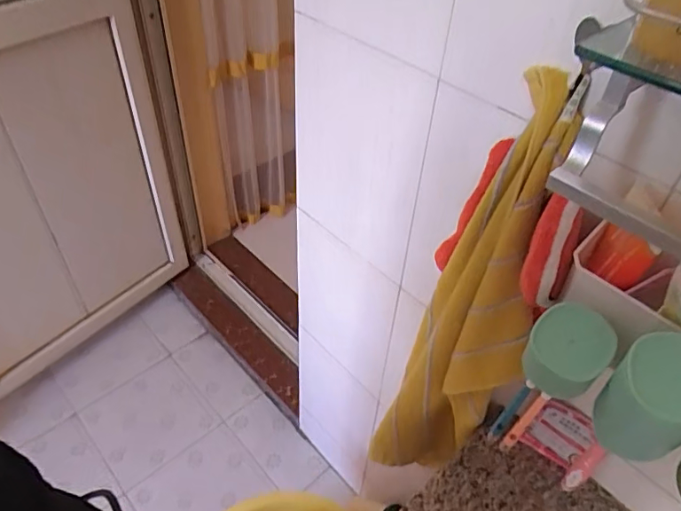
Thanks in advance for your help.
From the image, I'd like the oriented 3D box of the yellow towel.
[{"bbox_3d":[0.142,0.100,0.647,0.133,0.619,0.110,13,45,9],"label":"yellow towel"}]

